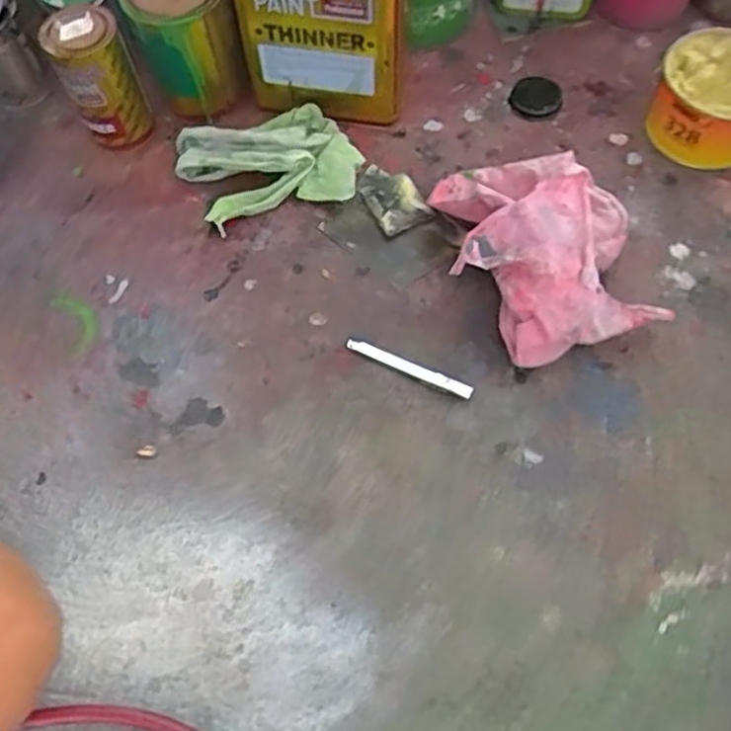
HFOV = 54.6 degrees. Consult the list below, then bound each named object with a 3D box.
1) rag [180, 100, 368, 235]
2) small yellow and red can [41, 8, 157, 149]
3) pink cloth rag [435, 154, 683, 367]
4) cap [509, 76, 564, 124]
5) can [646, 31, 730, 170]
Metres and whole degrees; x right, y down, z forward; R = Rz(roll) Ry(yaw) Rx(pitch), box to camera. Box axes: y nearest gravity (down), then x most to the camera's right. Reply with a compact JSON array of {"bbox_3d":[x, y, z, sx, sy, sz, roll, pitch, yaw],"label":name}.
[{"bbox_3d":[-0.101,-0.208,0.729,0.187,0.041,0.117,-11,65,-5],"label":"rag"},{"bbox_3d":[-0.274,-0.289,0.741,0.070,0.134,0.083,-28,68,-13],"label":"small yellow and red can"},{"bbox_3d":[0.175,-0.114,0.660,0.193,0.085,0.226,-7,65,-4],"label":"pink cloth rag"},{"bbox_3d":[0.190,-0.300,0.790,0.055,0.012,0.067,11,65,5],"label":"cap"},{"bbox_3d":[0.369,-0.278,0.746,0.123,0.069,0.121,0,65,0],"label":"can"}]

